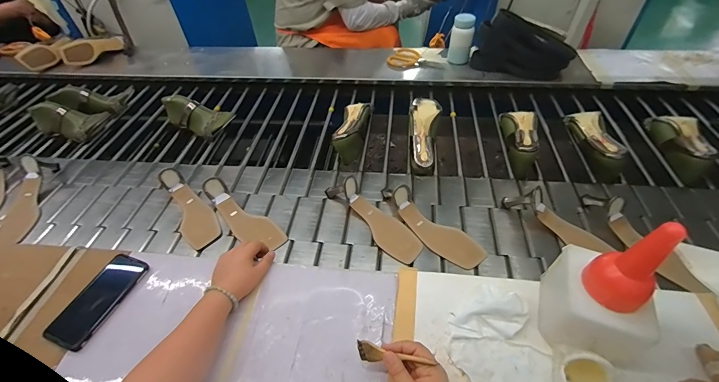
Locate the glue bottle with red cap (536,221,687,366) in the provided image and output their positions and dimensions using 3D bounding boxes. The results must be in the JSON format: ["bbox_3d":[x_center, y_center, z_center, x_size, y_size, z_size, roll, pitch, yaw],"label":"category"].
[{"bbox_3d":[0.327,0.128,0.438,0.101,0.220,0.126,8,50,12],"label":"glue bottle with red cap"}]

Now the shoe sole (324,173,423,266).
[{"bbox_3d":[0.031,0.046,0.718,0.075,0.058,0.257,-32,53,-24],"label":"shoe sole"}]

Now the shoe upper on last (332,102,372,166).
[{"bbox_3d":[-0.021,-0.167,0.917,0.075,0.093,0.188,13,53,15],"label":"shoe upper on last"}]

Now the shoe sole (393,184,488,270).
[{"bbox_3d":[0.162,0.070,0.685,0.077,0.060,0.210,-34,54,-26],"label":"shoe sole"}]

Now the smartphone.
[{"bbox_3d":[-0.465,0.192,0.592,0.079,0.010,0.166,19,55,14],"label":"smartphone"}]

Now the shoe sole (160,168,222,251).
[{"bbox_3d":[-0.392,0.034,0.754,0.081,0.064,0.214,-33,53,-25],"label":"shoe sole"}]

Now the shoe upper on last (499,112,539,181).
[{"bbox_3d":[0.407,-0.127,0.846,0.081,0.077,0.204,8,47,11],"label":"shoe upper on last"}]

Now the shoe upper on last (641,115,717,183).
[{"bbox_3d":[0.776,-0.117,0.792,0.061,0.060,0.206,1,47,5],"label":"shoe upper on last"}]

